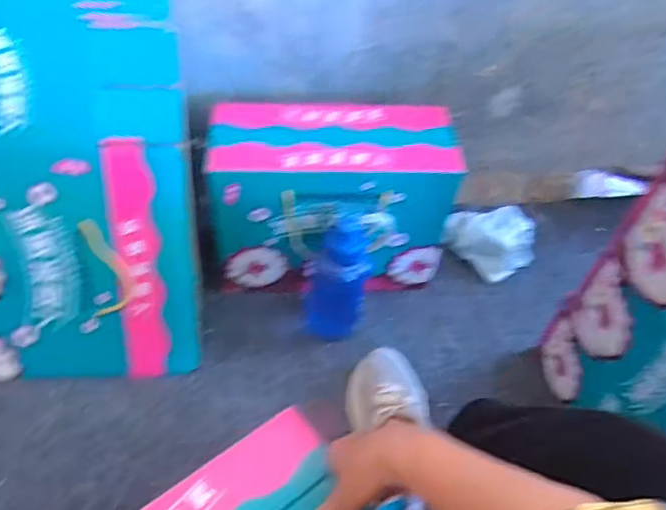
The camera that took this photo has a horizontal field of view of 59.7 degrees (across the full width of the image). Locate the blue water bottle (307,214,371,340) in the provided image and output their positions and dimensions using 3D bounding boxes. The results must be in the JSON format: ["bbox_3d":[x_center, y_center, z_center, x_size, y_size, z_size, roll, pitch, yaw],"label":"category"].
[{"bbox_3d":[0.007,0.035,0.854,0.088,0.235,0.068,4,52,-1],"label":"blue water bottle"}]

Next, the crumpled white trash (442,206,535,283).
[{"bbox_3d":[0.291,-0.038,1.040,0.147,0.052,0.152,35,58,21],"label":"crumpled white trash"}]

